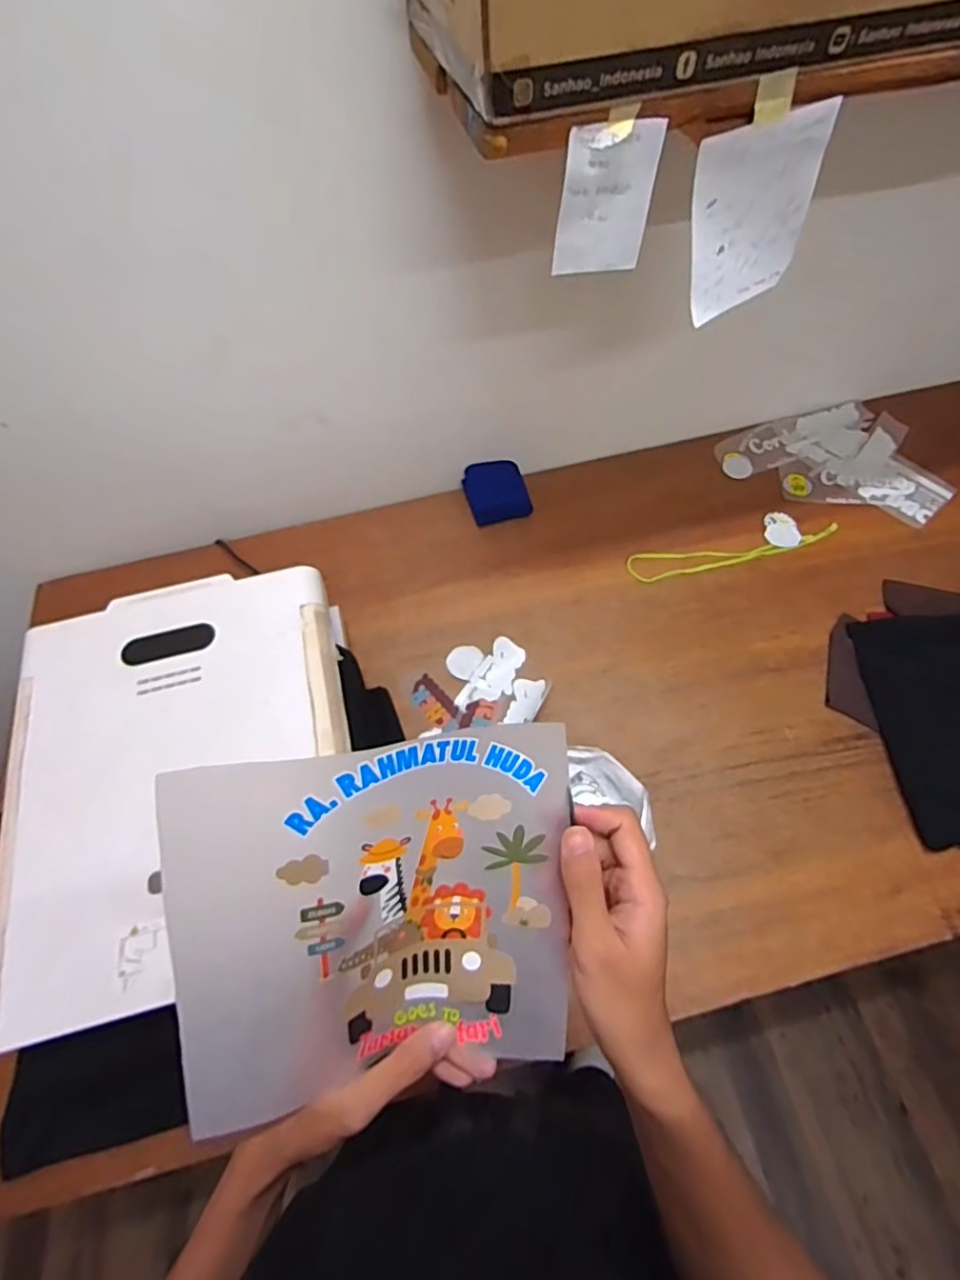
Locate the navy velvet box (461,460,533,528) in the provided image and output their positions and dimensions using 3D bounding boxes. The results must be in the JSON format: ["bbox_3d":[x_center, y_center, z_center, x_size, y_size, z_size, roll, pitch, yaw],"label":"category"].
[{"bbox_3d":[0.032,-0.278,1.116,0.113,0.041,0.118,-13,61,-4],"label":"navy velvet box"}]

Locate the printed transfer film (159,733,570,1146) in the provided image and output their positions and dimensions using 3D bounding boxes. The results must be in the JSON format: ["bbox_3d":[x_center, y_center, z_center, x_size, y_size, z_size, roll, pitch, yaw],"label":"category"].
[{"bbox_3d":[-0.049,0.148,0.314,0.202,0.027,0.187,-5,101,-19],"label":"printed transfer film"}]

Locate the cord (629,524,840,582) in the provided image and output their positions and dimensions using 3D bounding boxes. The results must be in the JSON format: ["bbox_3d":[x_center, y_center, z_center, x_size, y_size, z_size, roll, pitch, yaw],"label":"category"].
[{"bbox_3d":[0.449,-0.152,1.037,0.386,0.006,0.062,-9,61,-2],"label":"cord"}]

